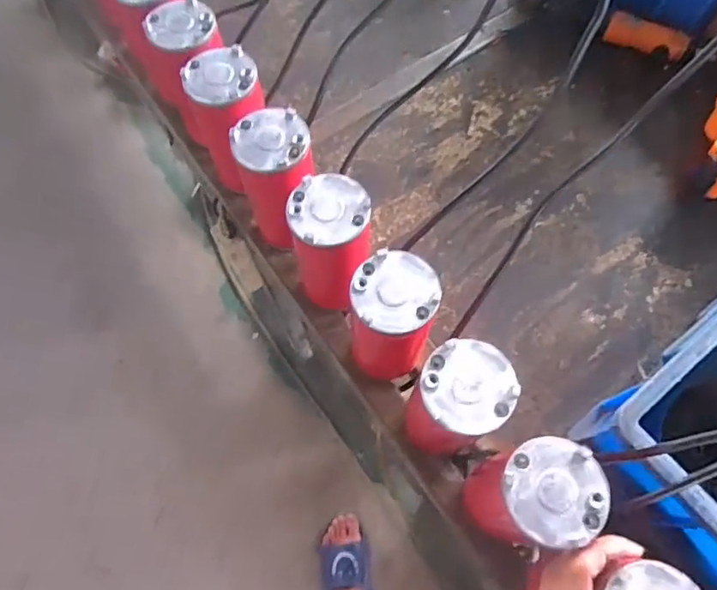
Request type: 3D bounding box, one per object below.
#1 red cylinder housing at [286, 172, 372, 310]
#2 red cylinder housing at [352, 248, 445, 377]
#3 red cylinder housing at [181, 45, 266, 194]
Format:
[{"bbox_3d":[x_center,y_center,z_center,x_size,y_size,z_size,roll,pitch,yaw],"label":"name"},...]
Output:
[{"bbox_3d":[-0.026,-0.052,0.531,0.077,0.142,0.086,-4,68,1],"label":"red cylinder housing"},{"bbox_3d":[0.032,0.031,0.516,0.078,0.177,0.086,5,69,4],"label":"red cylinder housing"},{"bbox_3d":[-0.145,-0.202,0.609,0.082,0.161,0.074,-5,69,0],"label":"red cylinder housing"}]

